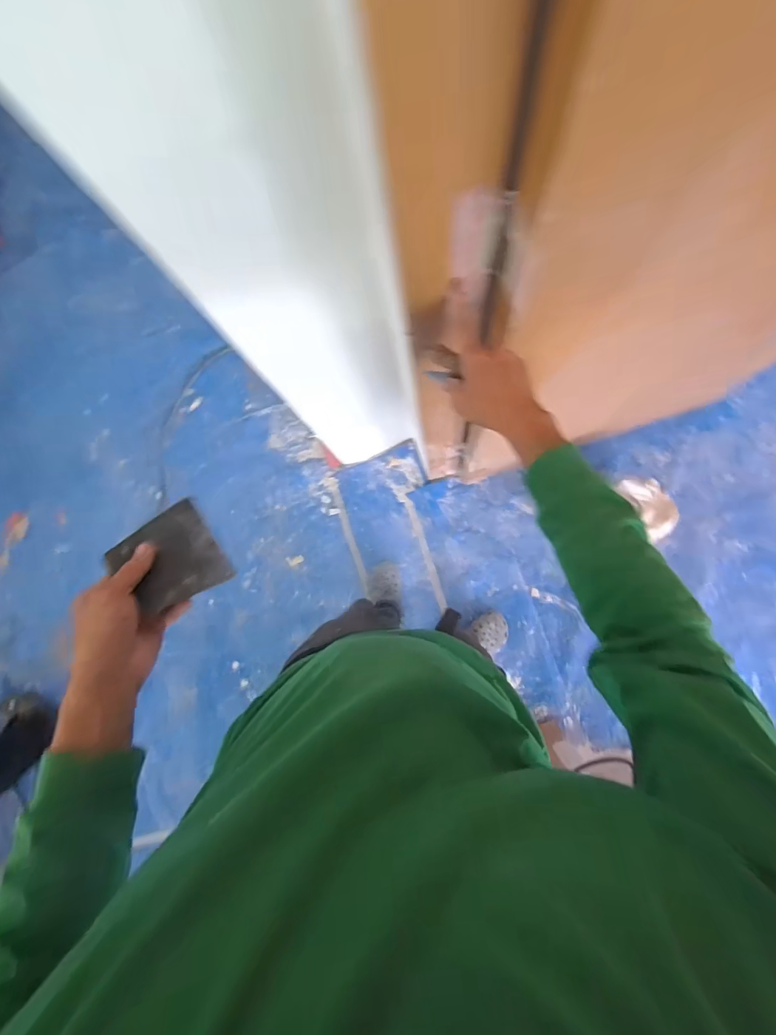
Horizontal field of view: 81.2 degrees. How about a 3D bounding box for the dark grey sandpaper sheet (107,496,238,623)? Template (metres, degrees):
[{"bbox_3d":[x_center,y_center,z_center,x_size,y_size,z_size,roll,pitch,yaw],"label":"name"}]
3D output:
[{"bbox_3d":[-0.216,0.039,0.444,0.093,0.012,0.102,-29,67,-22],"label":"dark grey sandpaper sheet"}]

